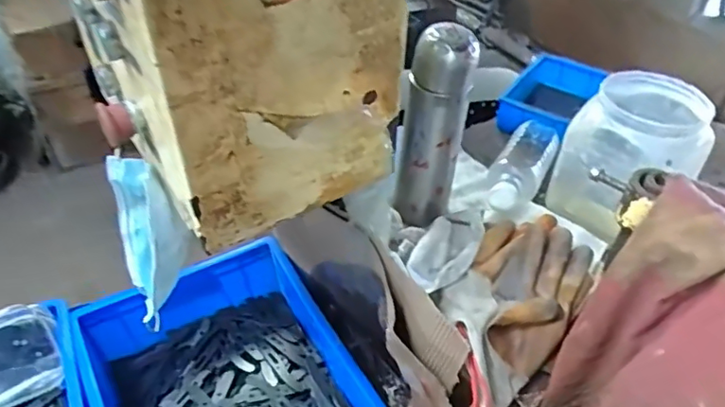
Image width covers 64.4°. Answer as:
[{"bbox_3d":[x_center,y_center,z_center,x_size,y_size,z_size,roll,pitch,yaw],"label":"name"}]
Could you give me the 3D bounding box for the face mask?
[{"bbox_3d":[-0.208,0.031,0.565,0.062,0.160,0.090,-19,47,-20],"label":"face mask"}]

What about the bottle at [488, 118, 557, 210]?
[{"bbox_3d":[0.213,-0.053,0.763,0.062,0.052,0.241,18,30,17],"label":"bottle"}]

